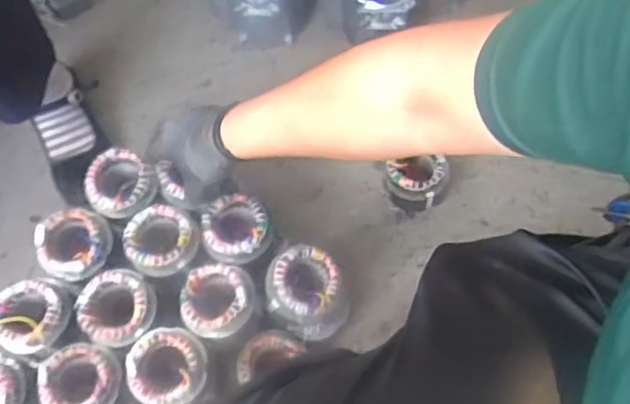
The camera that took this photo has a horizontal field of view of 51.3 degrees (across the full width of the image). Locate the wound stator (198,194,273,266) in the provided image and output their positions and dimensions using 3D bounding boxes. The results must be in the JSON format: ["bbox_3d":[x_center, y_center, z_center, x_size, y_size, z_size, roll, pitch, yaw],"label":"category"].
[{"bbox_3d":[-0.093,0.036,0.785,0.078,0.051,0.080,-1,69,2],"label":"wound stator"}]

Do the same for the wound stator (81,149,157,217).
[{"bbox_3d":[-0.238,-0.016,0.821,0.074,0.064,0.079,-1,69,2],"label":"wound stator"}]

